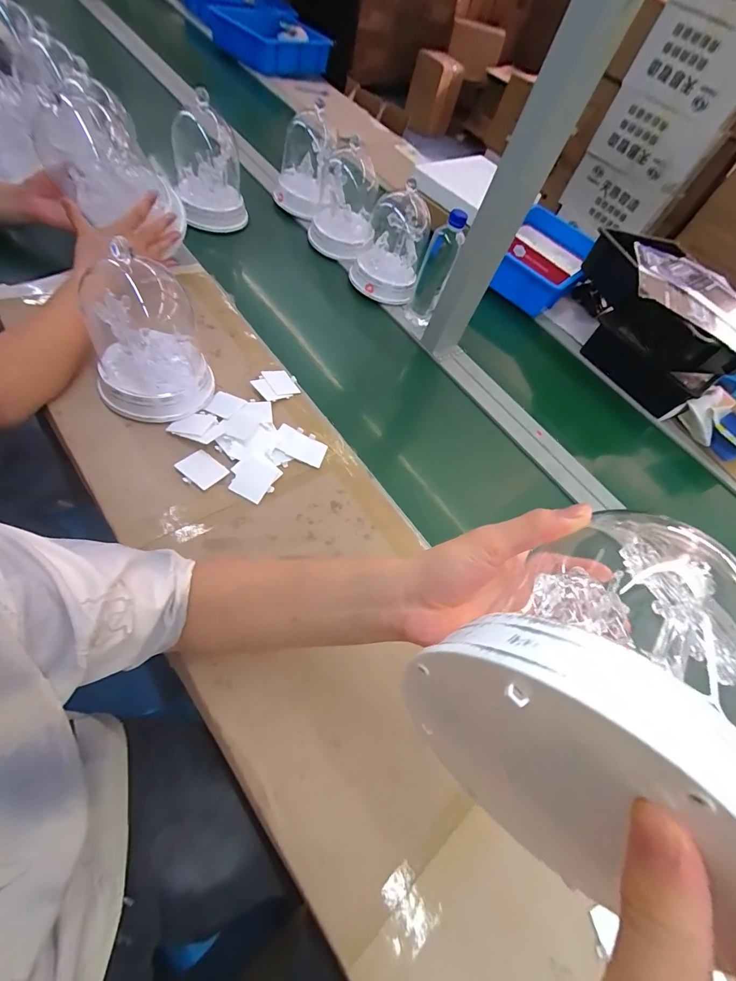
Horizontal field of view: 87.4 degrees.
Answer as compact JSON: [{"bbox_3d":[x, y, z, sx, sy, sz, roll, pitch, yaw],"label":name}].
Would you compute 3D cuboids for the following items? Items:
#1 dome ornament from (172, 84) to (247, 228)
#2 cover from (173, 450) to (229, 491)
[{"bbox_3d":[-0.338,-0.672,0.800,0.136,0.202,0.146,-8,47,-10],"label":"dome ornament"},{"bbox_3d":[-0.227,-0.028,0.523,0.053,0.006,0.049,42,54,6],"label":"cover"}]

